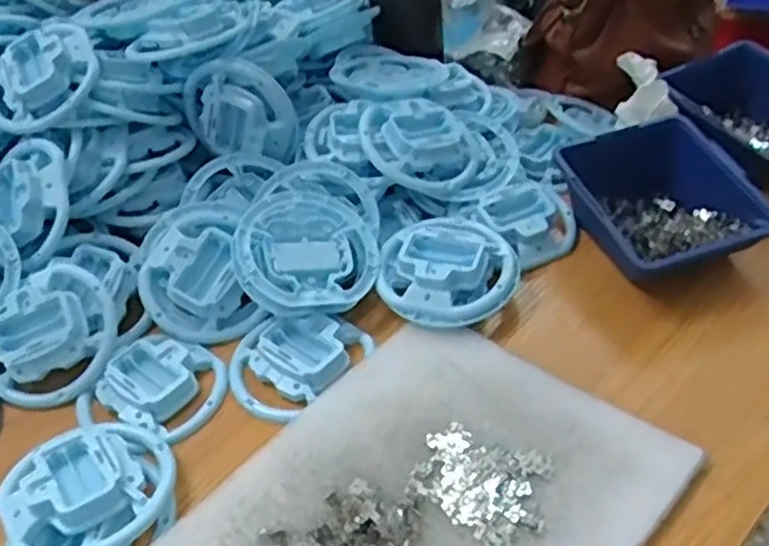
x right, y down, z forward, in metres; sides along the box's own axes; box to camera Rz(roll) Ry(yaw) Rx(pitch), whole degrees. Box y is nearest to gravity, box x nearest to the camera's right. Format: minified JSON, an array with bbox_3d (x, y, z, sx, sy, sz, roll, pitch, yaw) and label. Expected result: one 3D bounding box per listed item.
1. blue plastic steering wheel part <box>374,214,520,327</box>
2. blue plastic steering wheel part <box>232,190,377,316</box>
[{"bbox_3d":[0.048,-0.005,0.570,0.104,0.037,0.104,-4,42,3],"label":"blue plastic steering wheel part"},{"bbox_3d":[-0.058,-0.017,0.568,0.104,0.018,0.110,9,56,-13],"label":"blue plastic steering wheel part"}]

